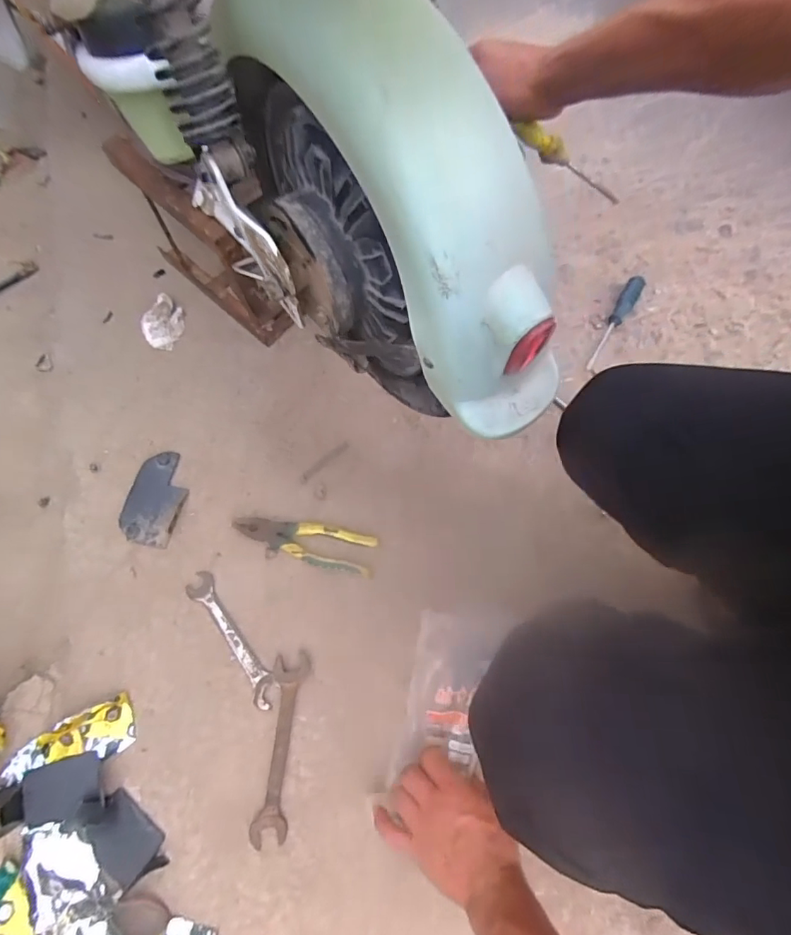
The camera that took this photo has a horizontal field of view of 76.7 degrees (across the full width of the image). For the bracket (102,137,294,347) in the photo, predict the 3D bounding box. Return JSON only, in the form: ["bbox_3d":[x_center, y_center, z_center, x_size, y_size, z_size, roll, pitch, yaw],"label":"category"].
[{"bbox_3d":[-0.289,-0.331,0.740,0.278,0.239,0.044,42,74,17],"label":"bracket"}]

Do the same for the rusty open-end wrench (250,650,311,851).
[{"bbox_3d":[-0.132,0.321,0.581,0.043,0.019,0.197,3,67,3],"label":"rusty open-end wrench"}]

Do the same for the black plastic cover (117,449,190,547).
[{"bbox_3d":[-0.337,0.041,0.706,0.078,0.012,0.132,12,68,6],"label":"black plastic cover"}]

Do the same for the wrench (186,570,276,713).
[{"bbox_3d":[-0.207,0.214,0.633,0.036,0.009,0.190,-36,71,-13],"label":"wrench"}]

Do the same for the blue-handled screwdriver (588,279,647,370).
[{"bbox_3d":[0.352,-0.234,0.798,0.028,0.032,0.191,30,71,13],"label":"blue-handled screwdriver"}]

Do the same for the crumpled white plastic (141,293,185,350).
[{"bbox_3d":[-0.380,-0.241,0.819,0.059,0.029,0.085,21,69,10],"label":"crumpled white plastic"}]

